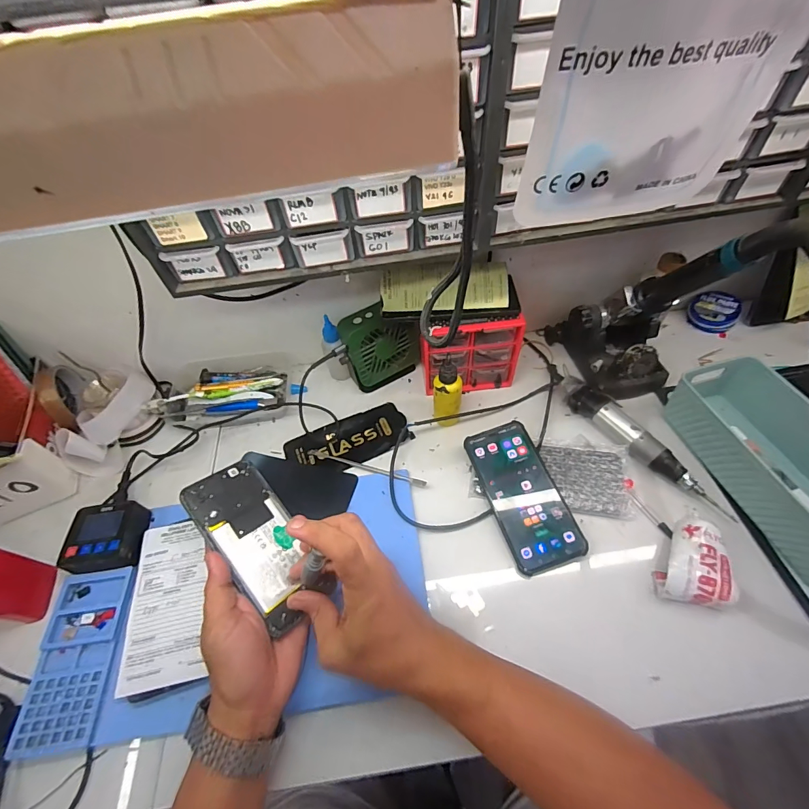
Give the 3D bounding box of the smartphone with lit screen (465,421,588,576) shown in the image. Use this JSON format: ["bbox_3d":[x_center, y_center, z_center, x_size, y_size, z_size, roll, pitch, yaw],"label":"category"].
[{"bbox_3d":[0.133,0.099,0.448,0.078,0.008,0.165,-19,61,-1],"label":"smartphone with lit screen"}]

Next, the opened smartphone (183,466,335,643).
[{"bbox_3d":[-0.141,0.130,0.378,0.075,0.010,0.159,-25,69,-40],"label":"opened smartphone"}]

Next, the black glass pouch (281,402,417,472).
[{"bbox_3d":[-0.075,0.049,0.525,0.160,0.013,0.069,-21,54,-12],"label":"black glass pouch"}]

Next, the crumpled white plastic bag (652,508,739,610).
[{"bbox_3d":[0.290,0.150,0.397,0.059,0.034,0.098,14,55,14],"label":"crumpled white plastic bag"}]

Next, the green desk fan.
[{"bbox_3d":[-0.034,-0.079,0.549,0.108,0.114,0.050,-27,55,-16],"label":"green desk fan"}]

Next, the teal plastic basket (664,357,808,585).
[{"bbox_3d":[0.401,0.063,0.425,0.105,0.071,0.241,-18,53,-10],"label":"teal plastic basket"}]

